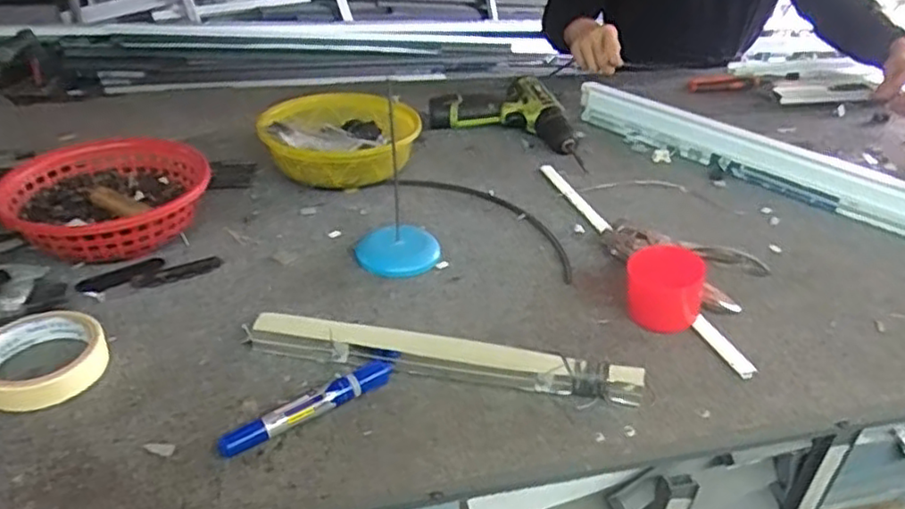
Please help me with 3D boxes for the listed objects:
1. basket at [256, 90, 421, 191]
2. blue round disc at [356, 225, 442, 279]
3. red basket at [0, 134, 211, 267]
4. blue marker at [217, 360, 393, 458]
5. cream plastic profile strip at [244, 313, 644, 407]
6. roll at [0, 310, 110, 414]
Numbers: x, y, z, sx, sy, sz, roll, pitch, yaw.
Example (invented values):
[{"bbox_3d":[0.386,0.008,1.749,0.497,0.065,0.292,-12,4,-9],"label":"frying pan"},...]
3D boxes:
[{"bbox_3d":[-0.140,-0.137,0.850,0.187,0.072,0.175,-12,34,-20],"label":"basket"},{"bbox_3d":[-0.058,-0.005,0.700,0.086,0.021,0.072,3,32,3],"label":"blue round disc"},{"bbox_3d":[-0.348,-0.044,0.695,0.179,0.081,0.172,-8,33,-14],"label":"red basket"},{"bbox_3d":[-0.105,0.111,0.510,0.140,0.019,0.016,-21,38,-32],"label":"blue marker"},{"bbox_3d":[-0.010,0.081,0.550,0.314,0.027,0.029,6,32,8],"label":"cream plastic profile strip"},{"bbox_3d":[-0.321,0.083,0.536,0.089,0.031,0.082,1,32,-1],"label":"roll"}]

